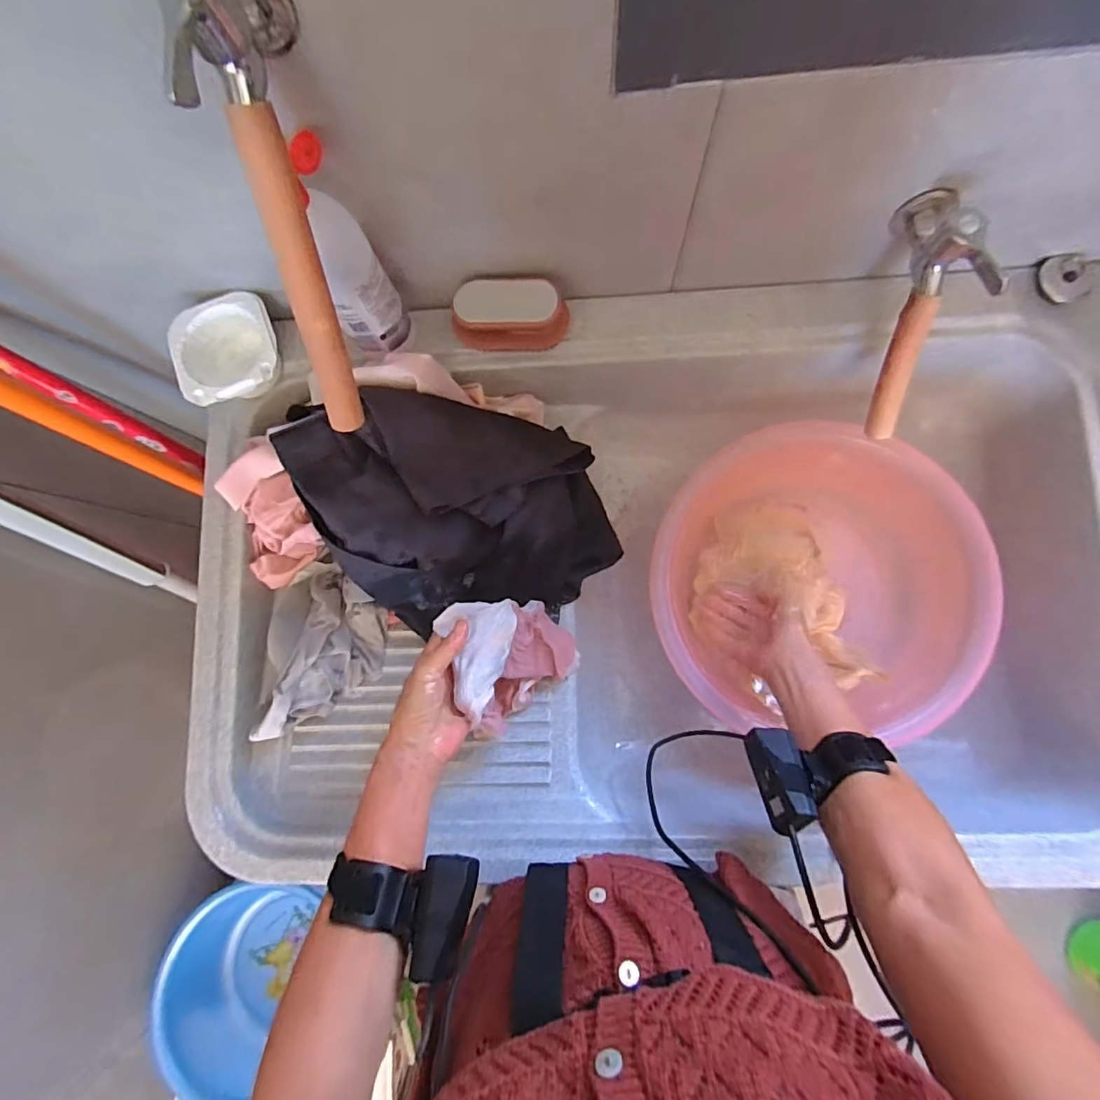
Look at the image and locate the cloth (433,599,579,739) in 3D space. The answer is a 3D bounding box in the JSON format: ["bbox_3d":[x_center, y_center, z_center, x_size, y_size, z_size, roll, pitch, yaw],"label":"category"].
[{"bbox_3d":[-0.040,0.100,0.500,0.113,0.102,0.119,-26,82,1],"label":"cloth"}]

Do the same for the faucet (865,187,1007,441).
[{"bbox_3d":[0.315,-0.187,0.455,0.039,0.097,0.196,0,123,4],"label":"faucet"}]

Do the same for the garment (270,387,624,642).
[{"bbox_3d":[-0.085,-0.041,0.533,0.278,0.137,0.211,-7,83,4],"label":"garment"}]

